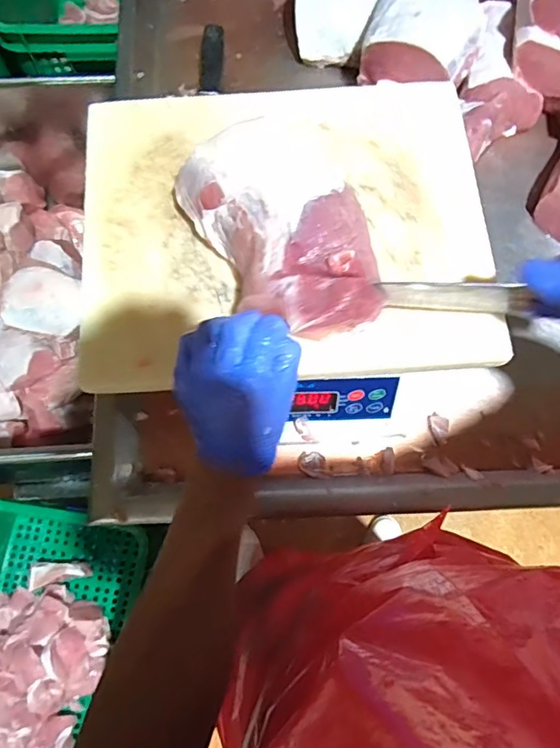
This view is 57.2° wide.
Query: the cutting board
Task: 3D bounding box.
[{"bbox_3d":[0.006,-0.150,0.480,0.370,0.033,0.316,-4,74,-3],"label":"cutting board"}]

